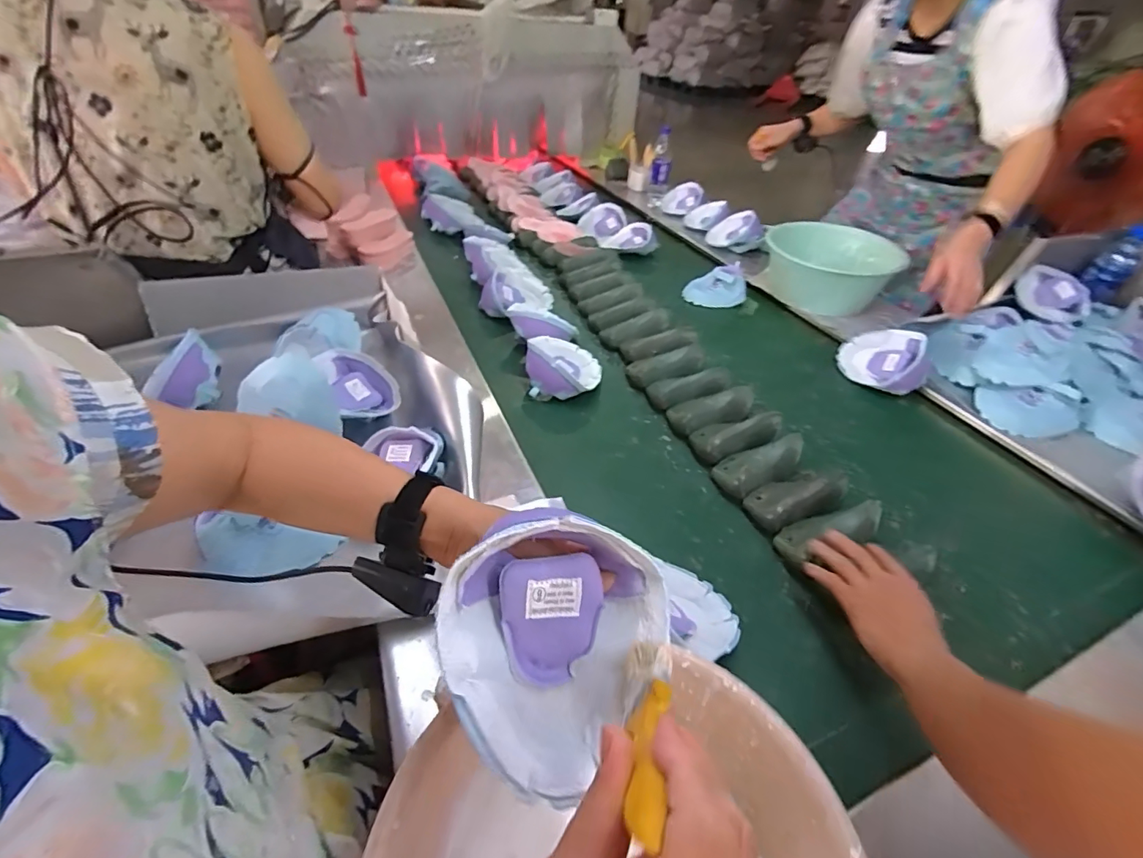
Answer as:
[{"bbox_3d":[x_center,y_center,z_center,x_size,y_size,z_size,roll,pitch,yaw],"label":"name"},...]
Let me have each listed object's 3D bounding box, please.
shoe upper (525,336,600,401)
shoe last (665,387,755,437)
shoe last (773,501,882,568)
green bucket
[{"bbox_3d":[-0.014,-0.122,0.925,0.137,0.057,0.161,4,47,-3],"label":"shoe upper"},{"bbox_3d":[0.246,-0.029,0.860,0.143,0.062,0.070,-7,49,-13],"label":"shoe last"},{"bbox_3d":[0.354,0.143,0.672,0.146,0.064,0.065,-12,50,-17],"label":"shoe last"},{"bbox_3d":[0.659,-0.431,1.270,0.318,0.121,0.292,16,48,9],"label":"green bucket"}]

